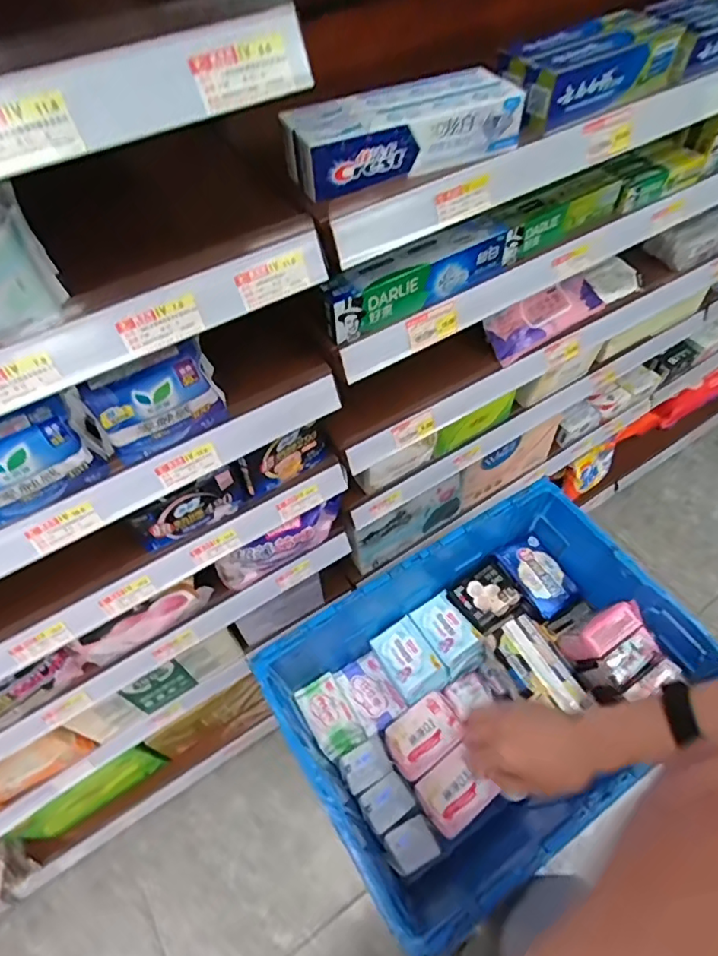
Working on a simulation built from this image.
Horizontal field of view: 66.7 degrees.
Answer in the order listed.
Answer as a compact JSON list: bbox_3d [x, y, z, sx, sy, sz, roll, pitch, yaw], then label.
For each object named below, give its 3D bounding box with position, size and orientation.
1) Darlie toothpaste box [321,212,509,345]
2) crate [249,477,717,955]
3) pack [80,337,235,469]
[{"bbox_3d":[0.064,-0.229,0.616,0.229,0.055,0.053,-24,59,-14],"label":"Darlie toothpaste box"},{"bbox_3d":[0.195,0.325,0.873,0.579,0.245,0.416,-31,61,-18],"label":"crate"},{"bbox_3d":[-0.200,-0.091,0.537,0.118,0.096,0.083,-25,59,-14],"label":"pack"}]

